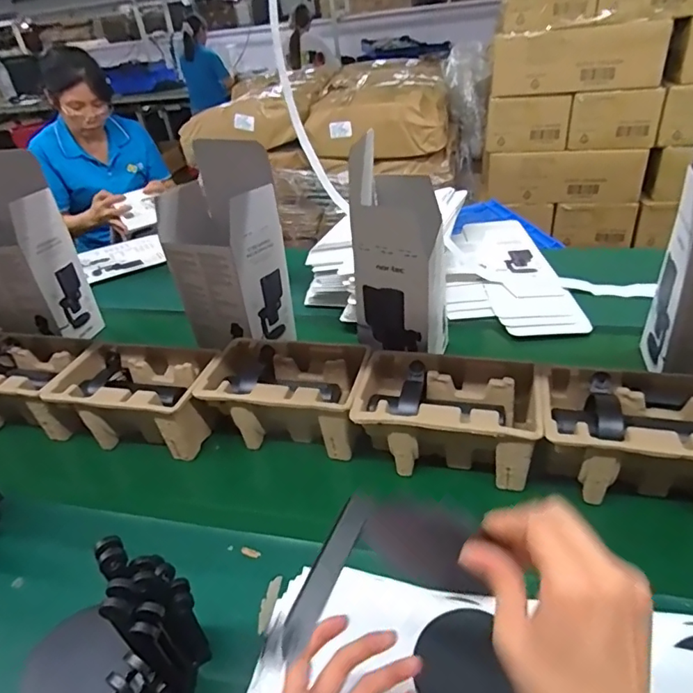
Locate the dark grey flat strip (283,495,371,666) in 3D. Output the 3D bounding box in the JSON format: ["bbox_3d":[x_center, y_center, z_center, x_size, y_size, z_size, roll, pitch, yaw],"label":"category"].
[{"bbox_3d":[-0.011,0.132,0.300,0.017,0.004,0.097,36,50,-1],"label":"dark grey flat strip"}]

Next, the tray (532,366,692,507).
[{"bbox_3d":[0.343,0.107,0.597,0.229,0.099,0.141,8,37,17],"label":"tray"}]

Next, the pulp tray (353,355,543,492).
[{"bbox_3d":[0.129,0.097,0.669,0.215,0.119,0.141,7,37,15],"label":"pulp tray"}]

